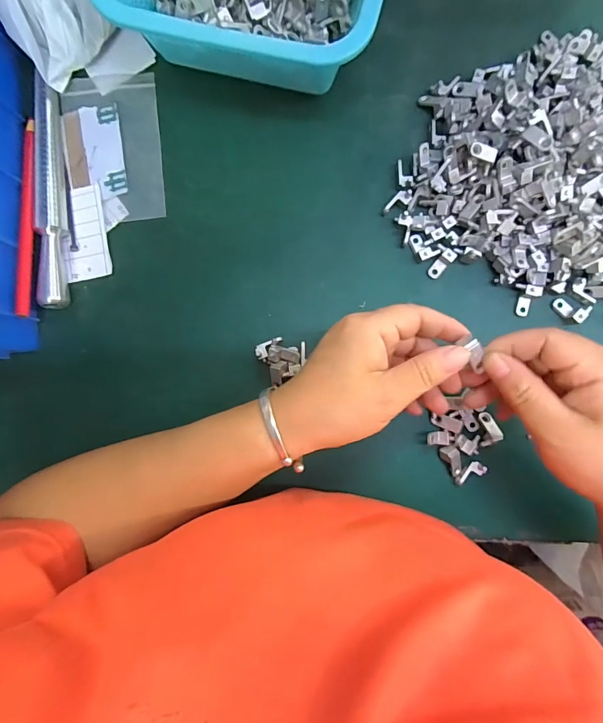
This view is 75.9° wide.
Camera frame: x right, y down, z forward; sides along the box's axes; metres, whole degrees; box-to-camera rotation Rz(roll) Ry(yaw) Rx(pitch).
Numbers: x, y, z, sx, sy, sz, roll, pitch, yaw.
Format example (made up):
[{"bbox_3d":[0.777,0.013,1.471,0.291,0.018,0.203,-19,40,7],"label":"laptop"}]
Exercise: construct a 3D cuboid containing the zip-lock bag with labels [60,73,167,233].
[{"bbox_3d":[-0.154,-0.174,0.317,0.076,0.010,0.120,-7,87,3],"label":"zip-lock bag with labels"}]

